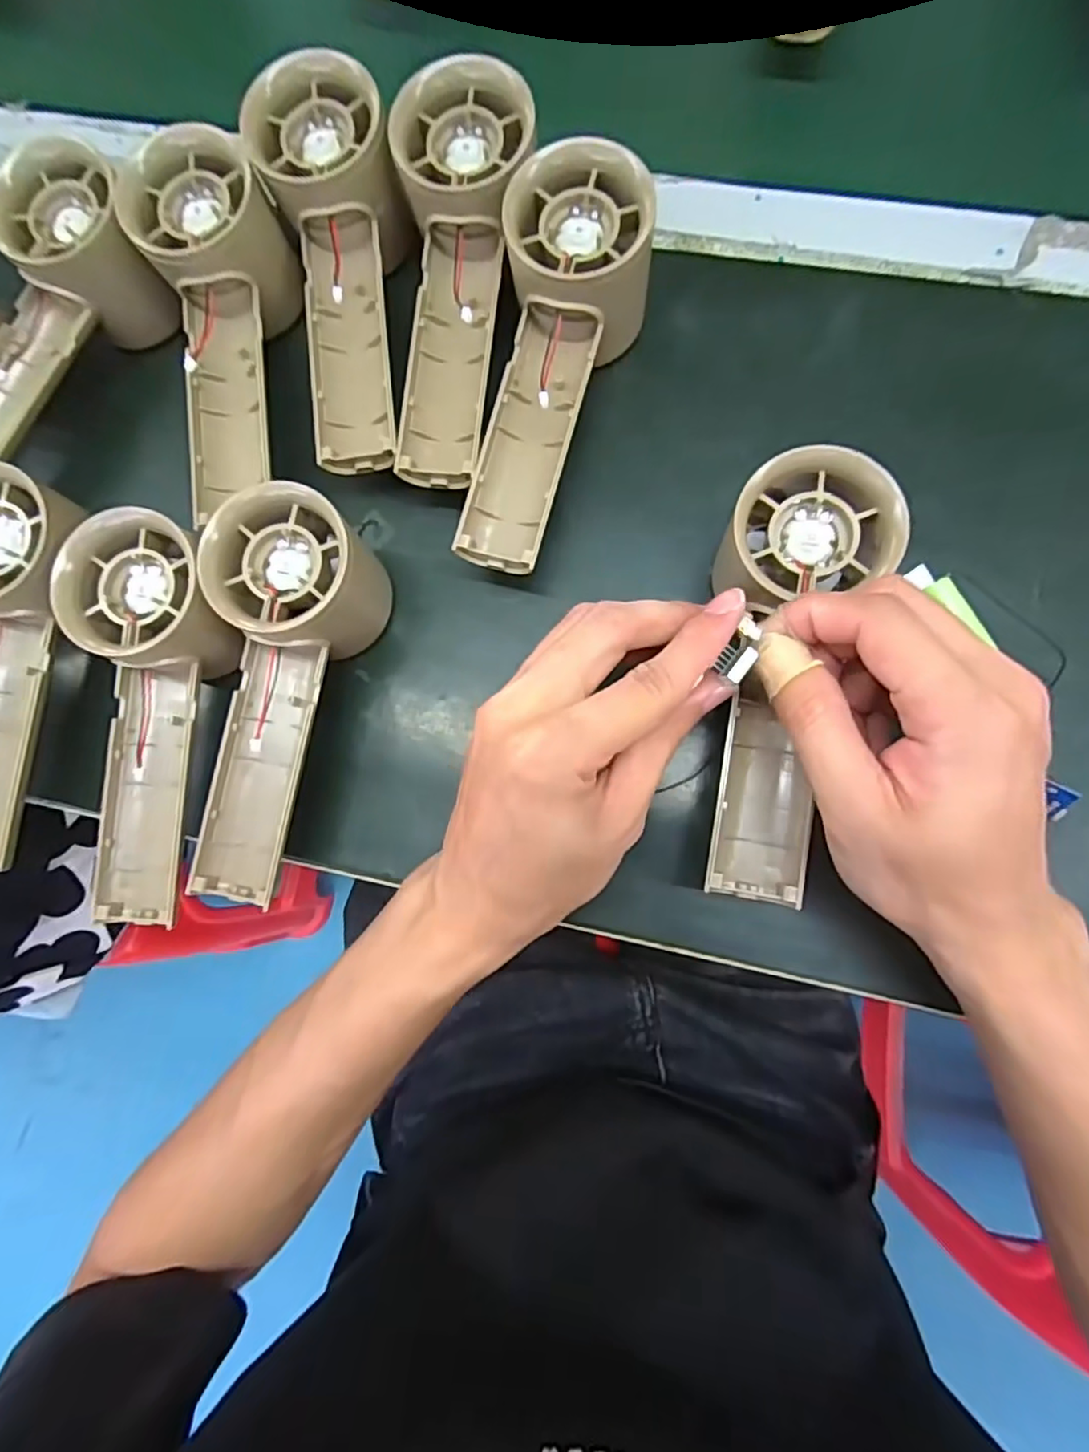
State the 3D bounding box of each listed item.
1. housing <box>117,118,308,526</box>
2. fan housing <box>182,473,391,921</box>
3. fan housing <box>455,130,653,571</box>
[{"bbox_3d":[-0.137,-0.166,0.278,0.062,0.037,0.145,1,96,5],"label":"housing"},{"bbox_3d":[-0.111,-0.010,0.256,0.054,0.054,0.158,16,86,7],"label":"fan housing"},{"bbox_3d":[0.006,-0.138,0.260,0.056,0.060,0.155,10,85,6],"label":"fan housing"}]

